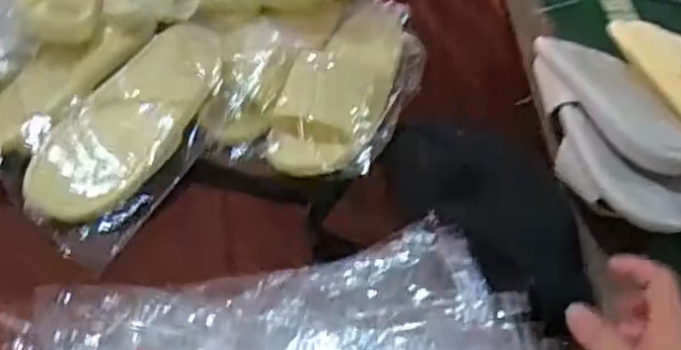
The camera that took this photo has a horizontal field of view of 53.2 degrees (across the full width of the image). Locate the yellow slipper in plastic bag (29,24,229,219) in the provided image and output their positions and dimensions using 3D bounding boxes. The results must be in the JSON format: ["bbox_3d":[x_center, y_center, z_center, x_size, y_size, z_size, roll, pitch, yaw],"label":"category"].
[{"bbox_3d":[-0.212,-0.051,0.708,0.108,0.064,0.250,30,58,22],"label":"yellow slipper in plastic bag"}]

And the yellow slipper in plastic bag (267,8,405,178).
[{"bbox_3d":[0.002,-0.116,0.760,0.115,0.060,0.263,11,52,9],"label":"yellow slipper in plastic bag"}]

